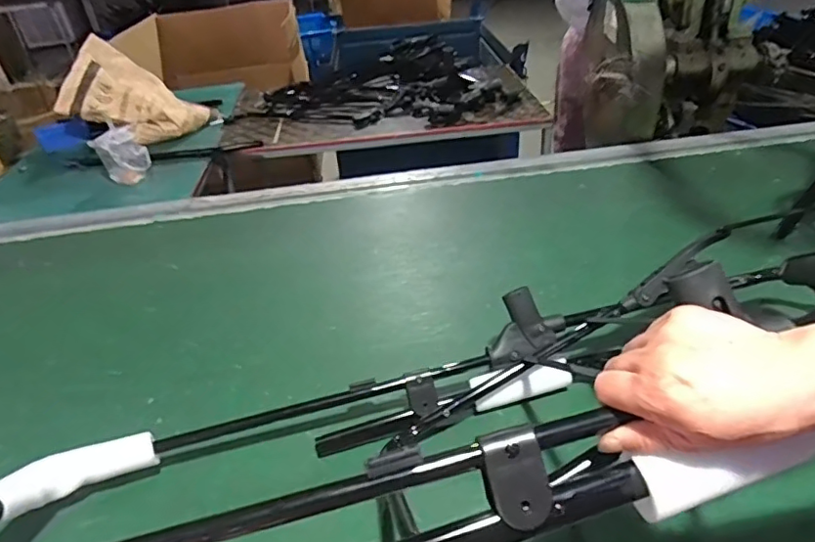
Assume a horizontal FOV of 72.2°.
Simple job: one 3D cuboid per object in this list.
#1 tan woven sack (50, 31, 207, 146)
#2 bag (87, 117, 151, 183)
[{"bbox_3d":[-0.766,-0.476,1.543,0.294,0.231,0.209,4,35,13],"label":"tan woven sack"},{"bbox_3d":[-0.678,-0.285,1.330,0.082,0.129,0.094,21,42,33],"label":"bag"}]

